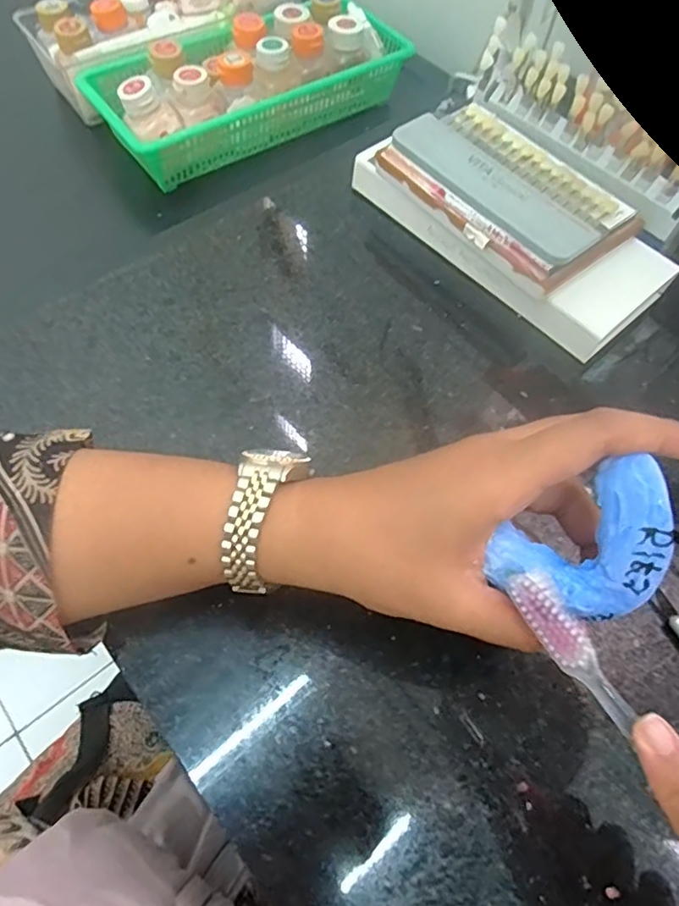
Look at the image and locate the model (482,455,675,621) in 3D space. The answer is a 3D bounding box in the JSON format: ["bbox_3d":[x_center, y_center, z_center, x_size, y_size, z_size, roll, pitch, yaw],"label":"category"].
[{"bbox_3d":[0.087,0.029,0.208,0.057,0.061,0.025,7,16,17],"label":"model"}]

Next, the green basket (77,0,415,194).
[{"bbox_3d":[-0.079,-0.361,0.545,0.303,0.075,0.129,-32,68,-19],"label":"green basket"}]

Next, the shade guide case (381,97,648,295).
[{"bbox_3d":[0.106,-0.174,0.366,0.084,0.026,0.152,-38,70,-21],"label":"shade guide case"}]

